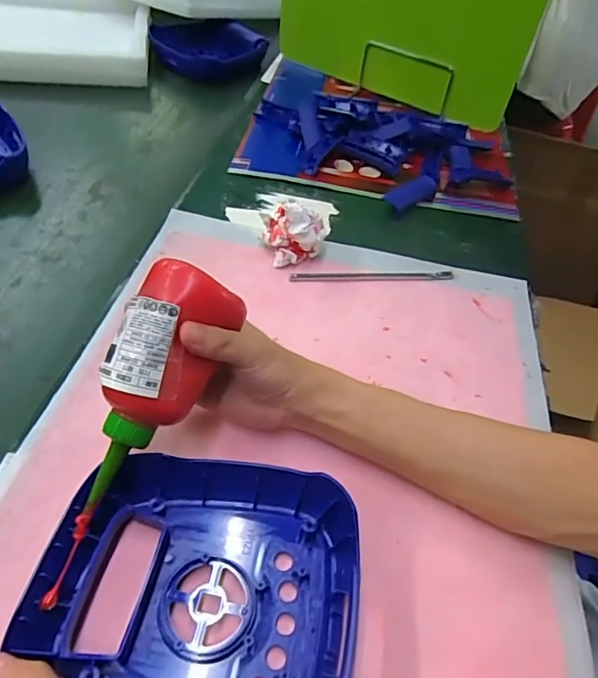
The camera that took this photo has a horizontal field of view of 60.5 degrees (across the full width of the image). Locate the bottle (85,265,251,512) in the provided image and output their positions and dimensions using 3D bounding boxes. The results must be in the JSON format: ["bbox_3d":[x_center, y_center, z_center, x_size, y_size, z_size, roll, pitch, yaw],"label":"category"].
[{"bbox_3d":[-0.093,0.034,0.315,0.054,0.048,0.163,25,92,16],"label":"bottle"}]

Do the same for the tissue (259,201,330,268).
[{"bbox_3d":[-0.006,-0.111,0.534,0.069,0.059,0.056,8,48,1],"label":"tissue"}]

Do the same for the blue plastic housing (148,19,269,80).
[{"bbox_3d":[-0.151,-0.488,0.864,0.186,0.059,0.147,-6,49,-11],"label":"blue plastic housing"}]

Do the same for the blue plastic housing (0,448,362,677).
[{"bbox_3d":[-0.058,0.151,0.299,0.178,0.036,0.164,10,48,3],"label":"blue plastic housing"}]

